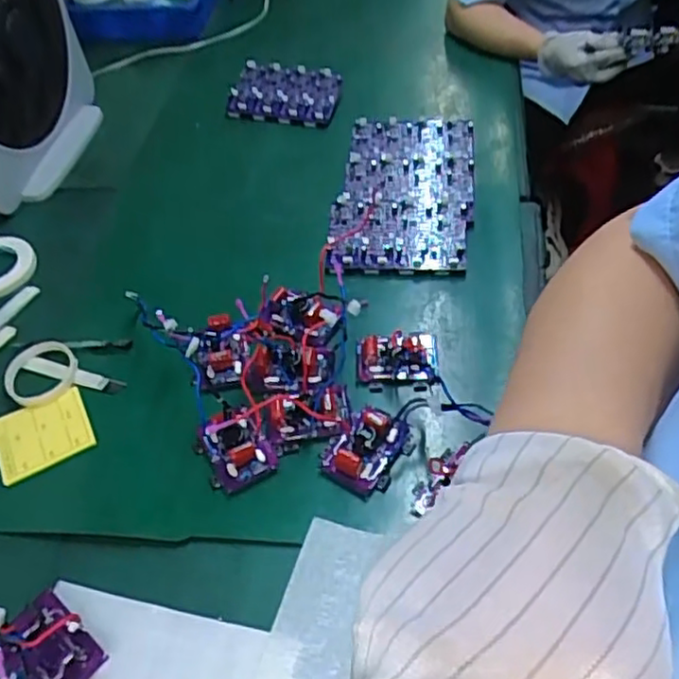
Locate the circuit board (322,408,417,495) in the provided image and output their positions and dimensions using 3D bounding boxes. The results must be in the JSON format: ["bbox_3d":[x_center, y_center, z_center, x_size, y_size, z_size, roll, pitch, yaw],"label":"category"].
[{"bbox_3d":[0.030,0.112,0.738,0.070,0.033,0.091,24,57,23],"label":"circuit board"}]

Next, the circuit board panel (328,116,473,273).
[{"bbox_3d":[0.094,-0.220,0.997,0.186,0.032,0.299,4,55,6],"label":"circuit board panel"}]

